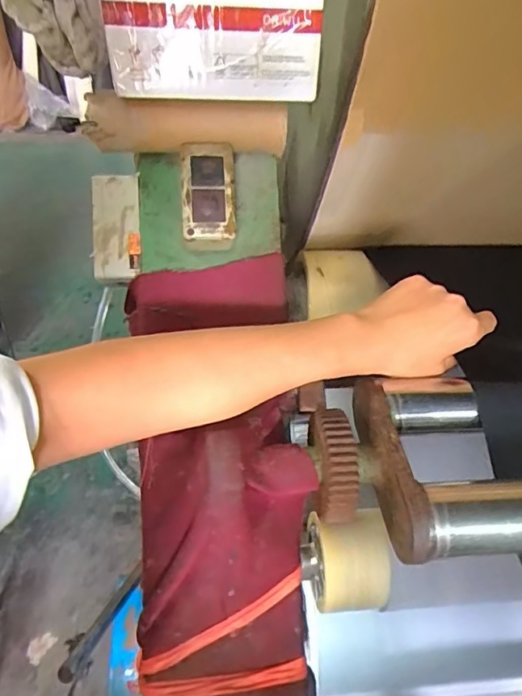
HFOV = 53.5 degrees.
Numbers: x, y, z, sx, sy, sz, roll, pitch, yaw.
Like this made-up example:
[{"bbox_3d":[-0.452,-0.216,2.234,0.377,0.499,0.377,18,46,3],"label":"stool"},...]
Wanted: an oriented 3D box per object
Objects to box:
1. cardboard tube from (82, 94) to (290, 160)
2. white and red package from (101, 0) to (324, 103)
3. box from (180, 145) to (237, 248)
[{"bbox_3d":[-0.058,-0.174,0.410,0.155,0.046,0.031,0,37,-4],"label":"cardboard tube"},{"bbox_3d":[-0.033,-0.224,0.365,0.150,0.082,0.030,-2,37,-6],"label":"white and red package"},{"bbox_3d":[-0.042,-0.123,0.409,0.039,0.080,0.033,-2,-4,-6],"label":"box"}]

